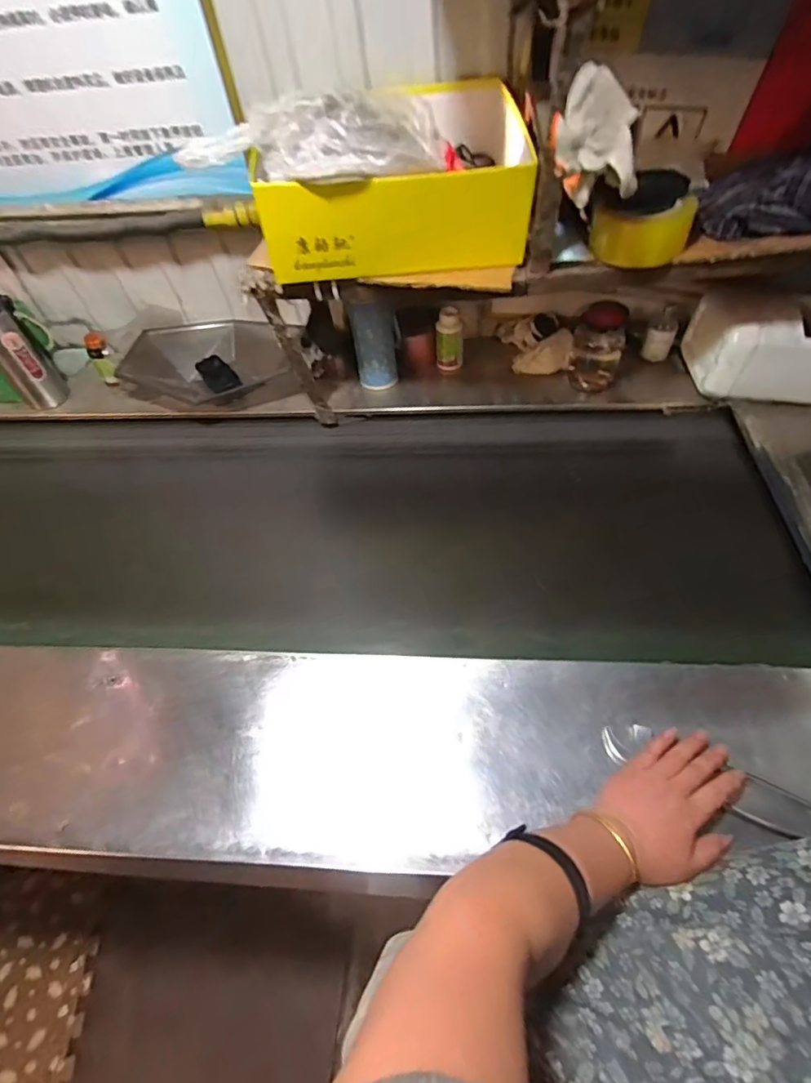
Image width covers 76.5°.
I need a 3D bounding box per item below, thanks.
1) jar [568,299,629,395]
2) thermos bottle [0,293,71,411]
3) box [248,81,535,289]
[{"bbox_3d":[0.333,-0.330,0.894,0.085,0.138,0.092,11,57,13],"label":"jar"},{"bbox_3d":[-0.703,-0.345,0.926,0.079,0.228,0.066,-40,61,-21],"label":"thermos bottle"},{"bbox_3d":[-0.013,-0.494,0.700,0.323,0.129,0.273,-3,55,3],"label":"box"}]

